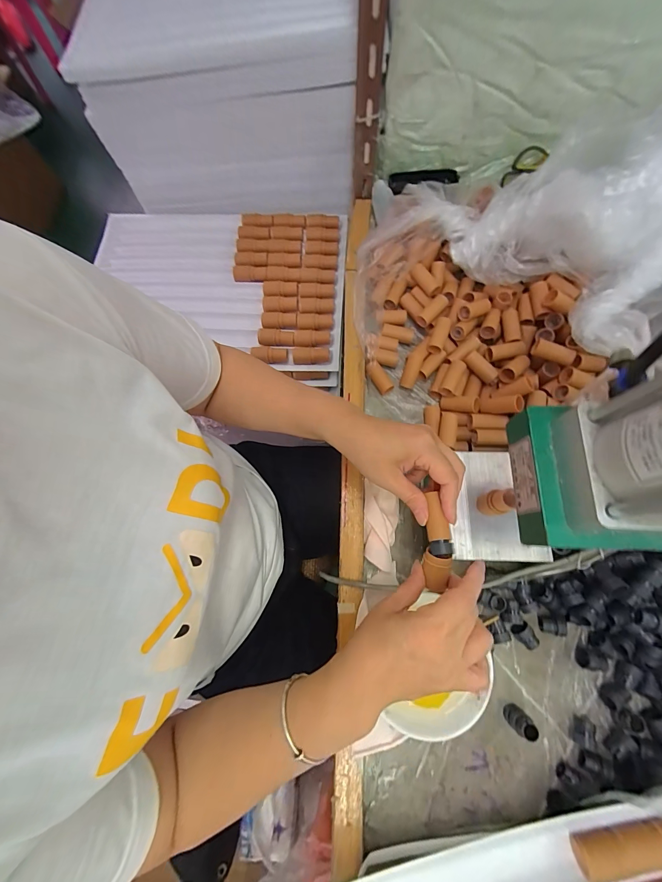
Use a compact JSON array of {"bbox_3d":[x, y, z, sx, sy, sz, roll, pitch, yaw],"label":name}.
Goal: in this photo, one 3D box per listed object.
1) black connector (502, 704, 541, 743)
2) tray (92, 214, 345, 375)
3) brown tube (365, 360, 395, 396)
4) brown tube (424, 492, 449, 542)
[{"bbox_3d":[0.195,0.290,0.349,0.016,0.040,0.020,39,78,13],"label":"black connector"},{"bbox_3d":[-0.198,-0.281,0.581,0.448,0.032,0.288,8,74,5],"label":"tray"},{"bbox_3d":[0.067,-0.088,0.470,0.019,0.013,0.047,-35,89,-10],"label":"brown tube"},{"bbox_3d":[0.098,0.071,0.317,0.016,0.014,0.044,-4,74,0],"label":"brown tube"}]

